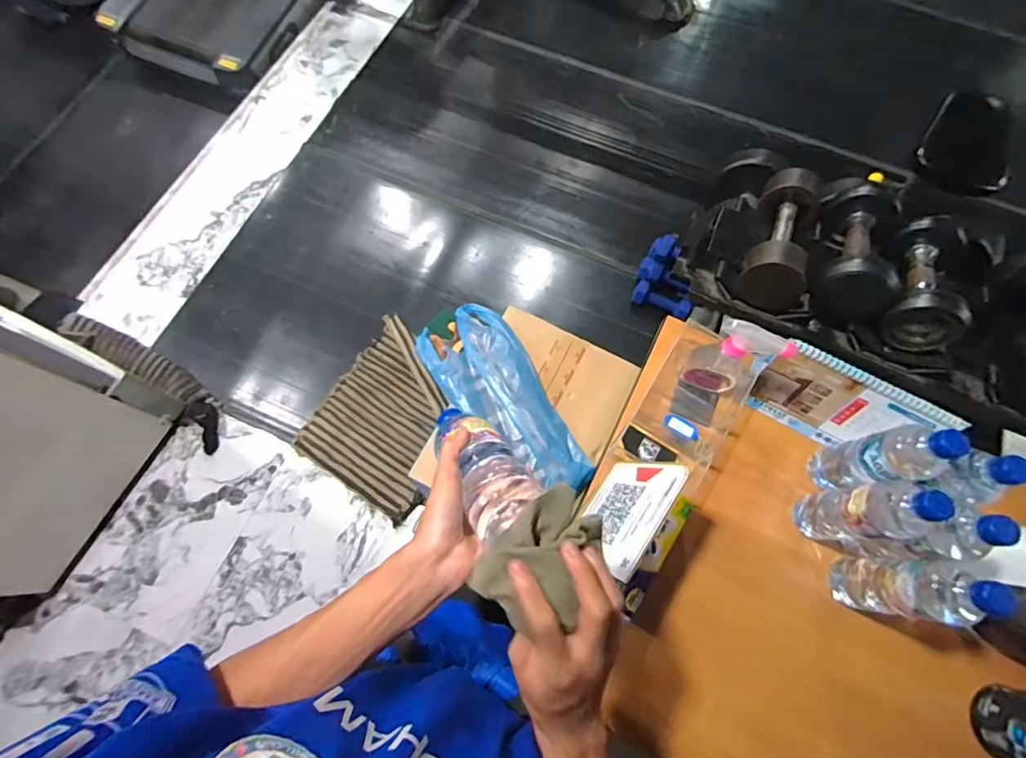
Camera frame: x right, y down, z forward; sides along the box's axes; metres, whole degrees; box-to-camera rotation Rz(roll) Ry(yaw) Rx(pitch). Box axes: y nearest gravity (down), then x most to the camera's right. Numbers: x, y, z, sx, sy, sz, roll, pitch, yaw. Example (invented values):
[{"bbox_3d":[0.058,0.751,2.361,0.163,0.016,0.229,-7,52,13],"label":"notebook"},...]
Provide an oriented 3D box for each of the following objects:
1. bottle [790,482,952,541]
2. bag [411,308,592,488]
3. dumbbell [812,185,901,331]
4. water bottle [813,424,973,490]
[{"bbox_3d":[0.446,0.169,0.621,0.065,0.233,0.072,-4,71,-3],"label":"bottle"},{"bbox_3d":[-0.019,0.035,0.801,0.157,0.070,0.349,-28,73,-10],"label":"bag"},{"bbox_3d":[0.548,-0.205,0.777,0.093,0.096,0.234,23,67,8],"label":"dumbbell"},{"bbox_3d":[0.474,0.111,0.642,0.054,0.232,0.065,11,71,3],"label":"water bottle"}]

